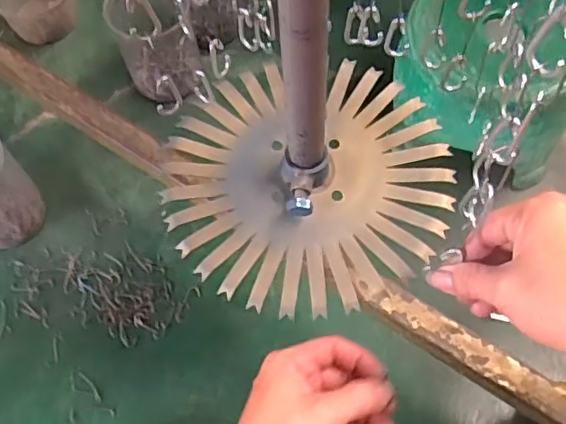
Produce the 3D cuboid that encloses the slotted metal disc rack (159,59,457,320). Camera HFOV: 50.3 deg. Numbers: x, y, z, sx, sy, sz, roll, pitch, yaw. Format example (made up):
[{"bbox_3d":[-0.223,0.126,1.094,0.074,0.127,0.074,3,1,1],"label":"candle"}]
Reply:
[{"bbox_3d":[0.017,-0.027,0.433,0.204,0.034,0.195,4,66,3],"label":"slotted metal disc rack"}]

